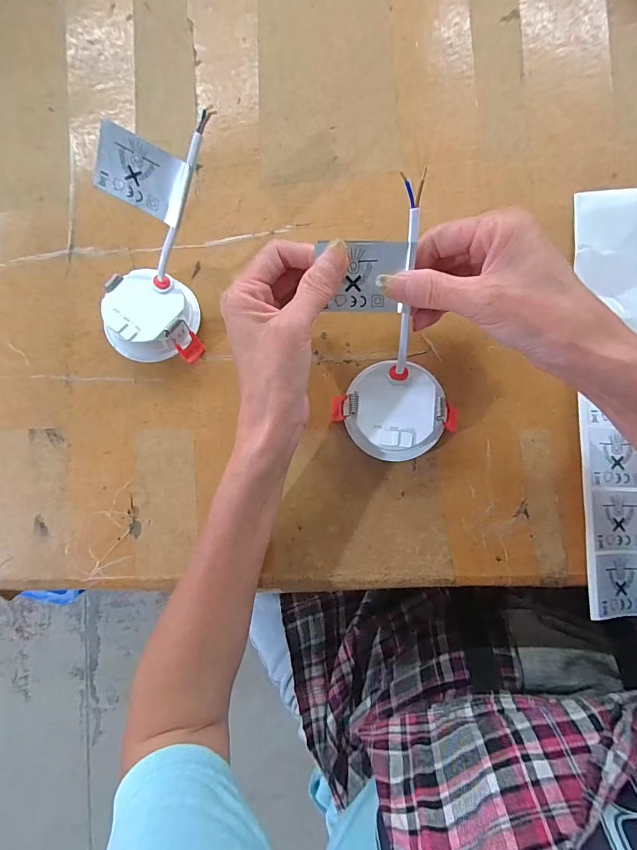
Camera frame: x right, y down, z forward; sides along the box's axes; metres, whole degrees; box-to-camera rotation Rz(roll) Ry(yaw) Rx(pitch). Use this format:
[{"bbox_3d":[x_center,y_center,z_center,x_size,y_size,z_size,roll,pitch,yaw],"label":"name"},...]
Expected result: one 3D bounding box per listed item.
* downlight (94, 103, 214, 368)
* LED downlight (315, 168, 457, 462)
[{"bbox_3d":[-0.116,-0.122,0.287,0.079,0.042,0.156,9,117,7],"label":"downlight"},{"bbox_3d":[0.045,-0.050,0.266,0.079,0.042,0.161,-8,116,6],"label":"LED downlight"}]

